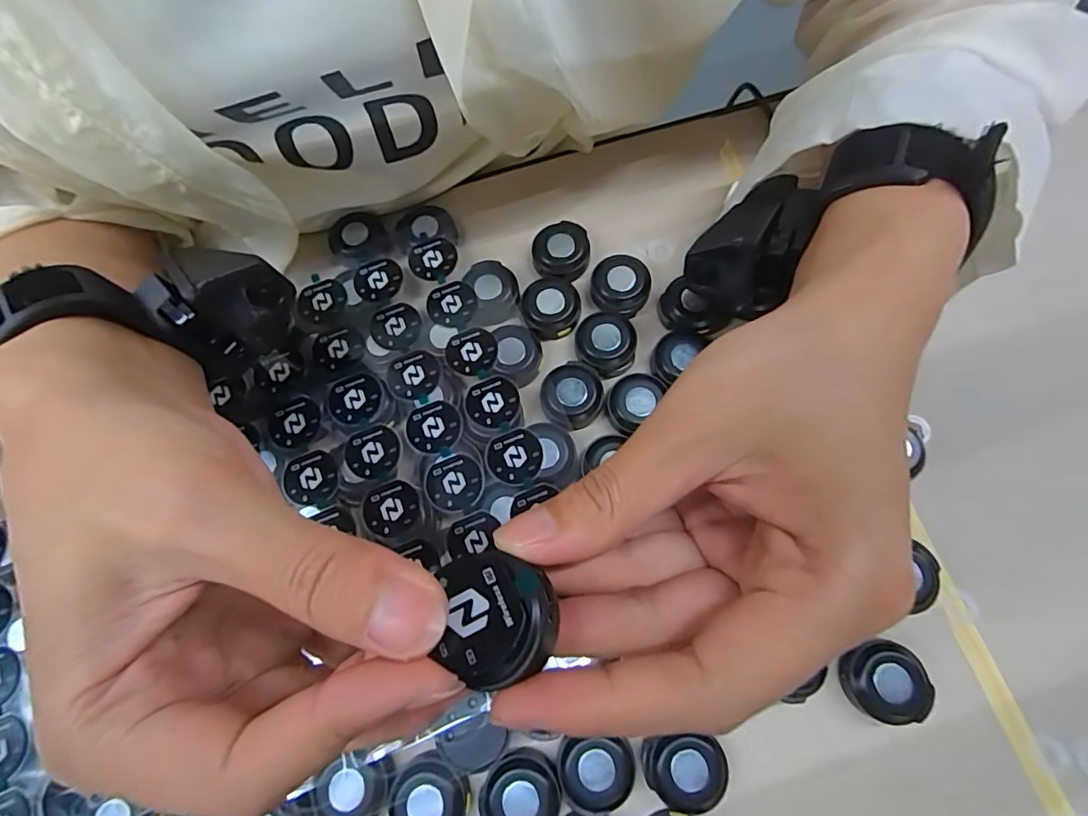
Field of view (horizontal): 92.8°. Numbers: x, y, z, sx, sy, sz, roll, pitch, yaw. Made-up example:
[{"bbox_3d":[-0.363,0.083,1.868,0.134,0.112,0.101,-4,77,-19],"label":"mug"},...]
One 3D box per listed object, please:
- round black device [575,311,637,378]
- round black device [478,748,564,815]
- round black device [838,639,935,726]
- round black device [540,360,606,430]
[{"bbox_3d":[0.029,-0.030,0.248,0.029,0.011,0.028,-1,73,2],"label":"round black device"},{"bbox_3d":[-0.009,0.149,0.197,0.030,0.010,0.028,-1,73,2],"label":"round black device"},{"bbox_3d":[0.132,0.106,0.200,0.027,0.009,0.032,-35,75,-8],"label":"round black device"},{"bbox_3d":[0.013,-0.005,0.243,0.030,0.013,0.027,-39,76,-9],"label":"round black device"}]

